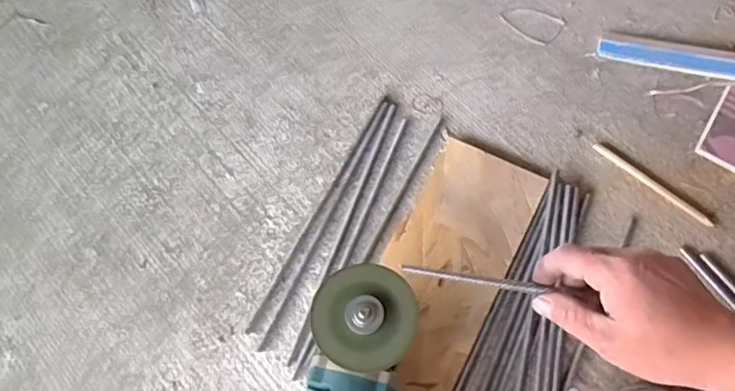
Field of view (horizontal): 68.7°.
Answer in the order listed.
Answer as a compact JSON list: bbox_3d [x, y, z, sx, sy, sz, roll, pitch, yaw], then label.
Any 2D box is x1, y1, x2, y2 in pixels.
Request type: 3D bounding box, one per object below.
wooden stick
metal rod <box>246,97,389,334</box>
[{"bbox_3d":[0.282,-0.011,0.534,0.129,0.005,0.011,41,77,15],"label":"wooden stick"},{"bbox_3d":[-0.046,0.011,0.539,0.009,0.004,0.273,26,73,11],"label":"metal rod"}]

